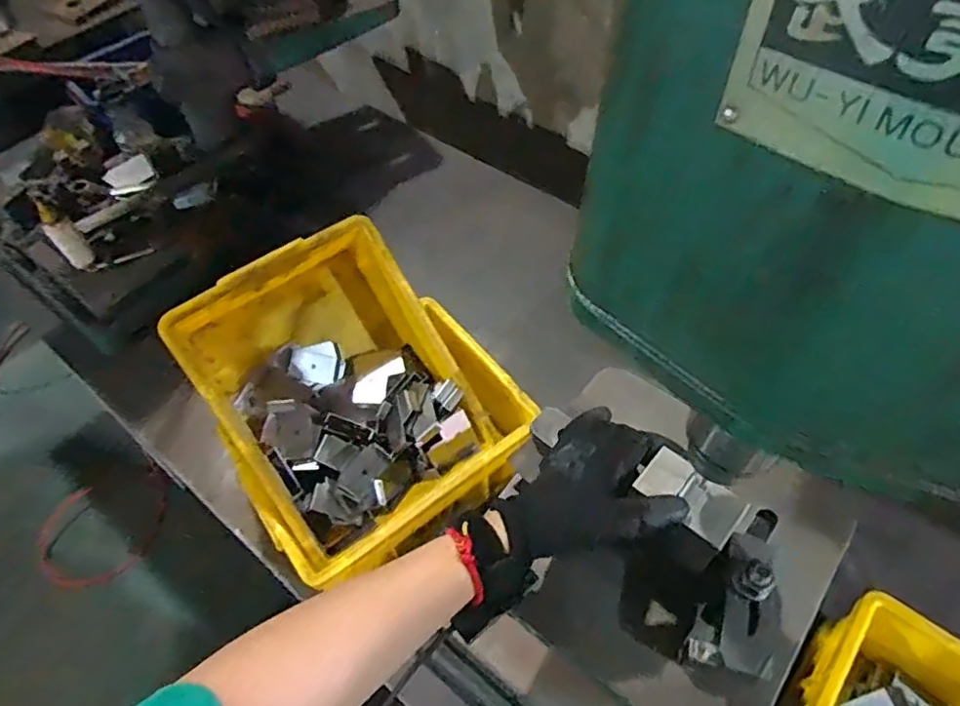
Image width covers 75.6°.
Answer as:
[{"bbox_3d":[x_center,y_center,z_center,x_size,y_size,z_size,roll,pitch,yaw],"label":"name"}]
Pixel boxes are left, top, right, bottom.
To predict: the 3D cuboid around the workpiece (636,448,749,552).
[{"bbox_3d":[0.148,0.101,0.432,0.068,0.005,0.040,33,64,23],"label":"workpiece"}]

